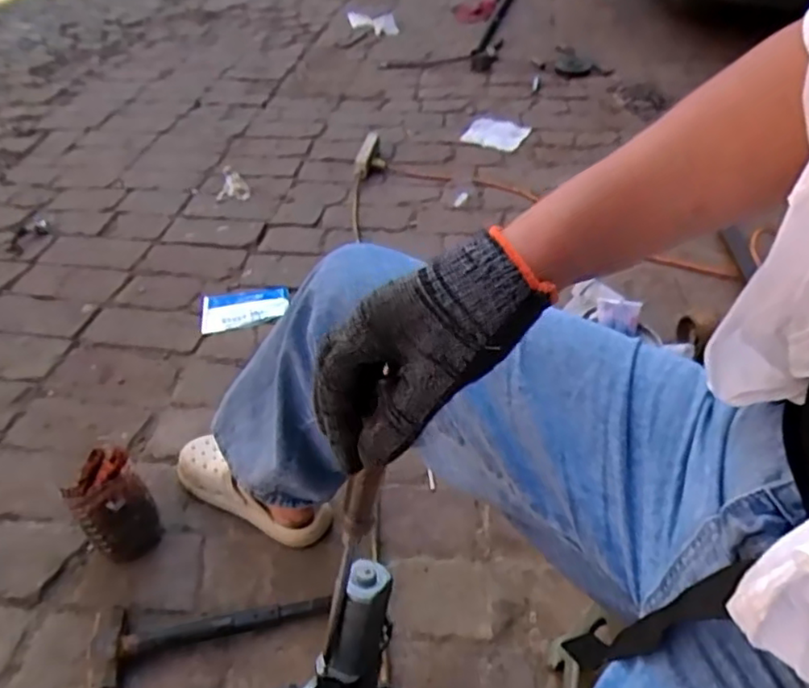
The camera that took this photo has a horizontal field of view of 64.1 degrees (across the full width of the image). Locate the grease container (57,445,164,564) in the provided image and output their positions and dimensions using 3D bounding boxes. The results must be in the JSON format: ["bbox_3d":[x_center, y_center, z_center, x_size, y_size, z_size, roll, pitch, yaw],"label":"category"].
[{"bbox_3d":[-0.394,0.225,0.881,0.089,0.161,0.079,-34,51,-29],"label":"grease container"}]

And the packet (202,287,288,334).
[{"bbox_3d":[-0.325,-0.076,1.315,0.173,0.025,0.099,-9,43,-5],"label":"packet"}]

